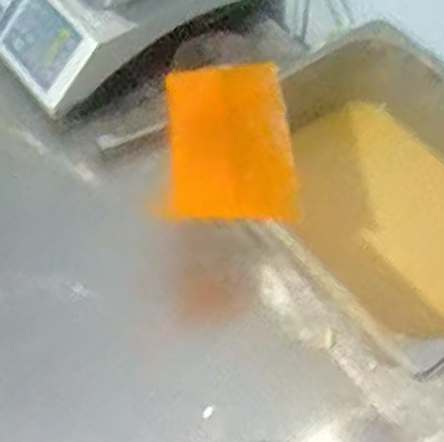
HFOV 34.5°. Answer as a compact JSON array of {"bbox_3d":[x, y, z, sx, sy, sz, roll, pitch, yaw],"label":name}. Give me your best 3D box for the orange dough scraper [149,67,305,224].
[{"bbox_3d":[0.007,-0.068,0.652,0.123,0.138,0.019,0,14,-1],"label":"orange dough scraper"}]

